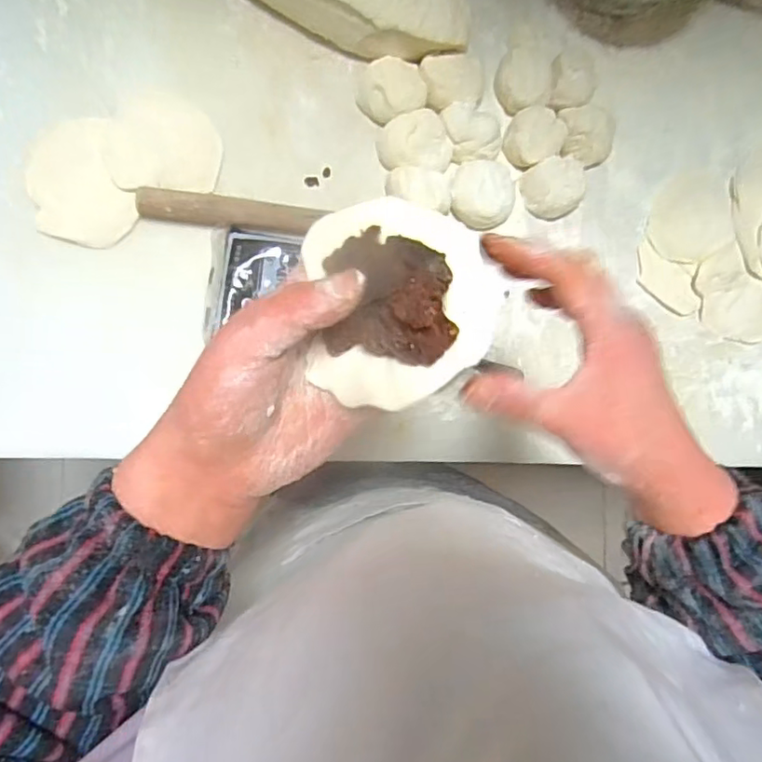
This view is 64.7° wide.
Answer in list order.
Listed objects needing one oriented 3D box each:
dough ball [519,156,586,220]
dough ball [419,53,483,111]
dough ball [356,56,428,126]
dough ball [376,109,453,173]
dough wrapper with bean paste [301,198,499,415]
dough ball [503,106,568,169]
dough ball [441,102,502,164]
[{"bbox_3d":[0.160,-0.178,0.551,0.054,0.027,0.051,0,89,-8],"label":"dough ball"},{"bbox_3d":[0.063,-0.266,0.537,0.055,0.027,0.046,-13,91,-8],"label":"dough ball"},{"bbox_3d":[0.009,-0.255,0.528,0.055,0.029,0.053,0,89,-8],"label":"dough ball"},{"bbox_3d":[0.030,-0.208,0.527,0.062,0.031,0.047,-5,90,-8],"label":"dough ball"},{"bbox_3d":[0.010,-0.035,0.257,0.078,0.042,0.088,-4,90,-8],"label":"dough wrapper with bean paste"},{"bbox_3d":[0.138,-0.222,0.545,0.048,0.027,0.048,0,89,-8],"label":"dough ball"},{"bbox_3d":[0.079,-0.219,0.531,0.050,0.022,0.046,-7,90,-8],"label":"dough ball"}]

